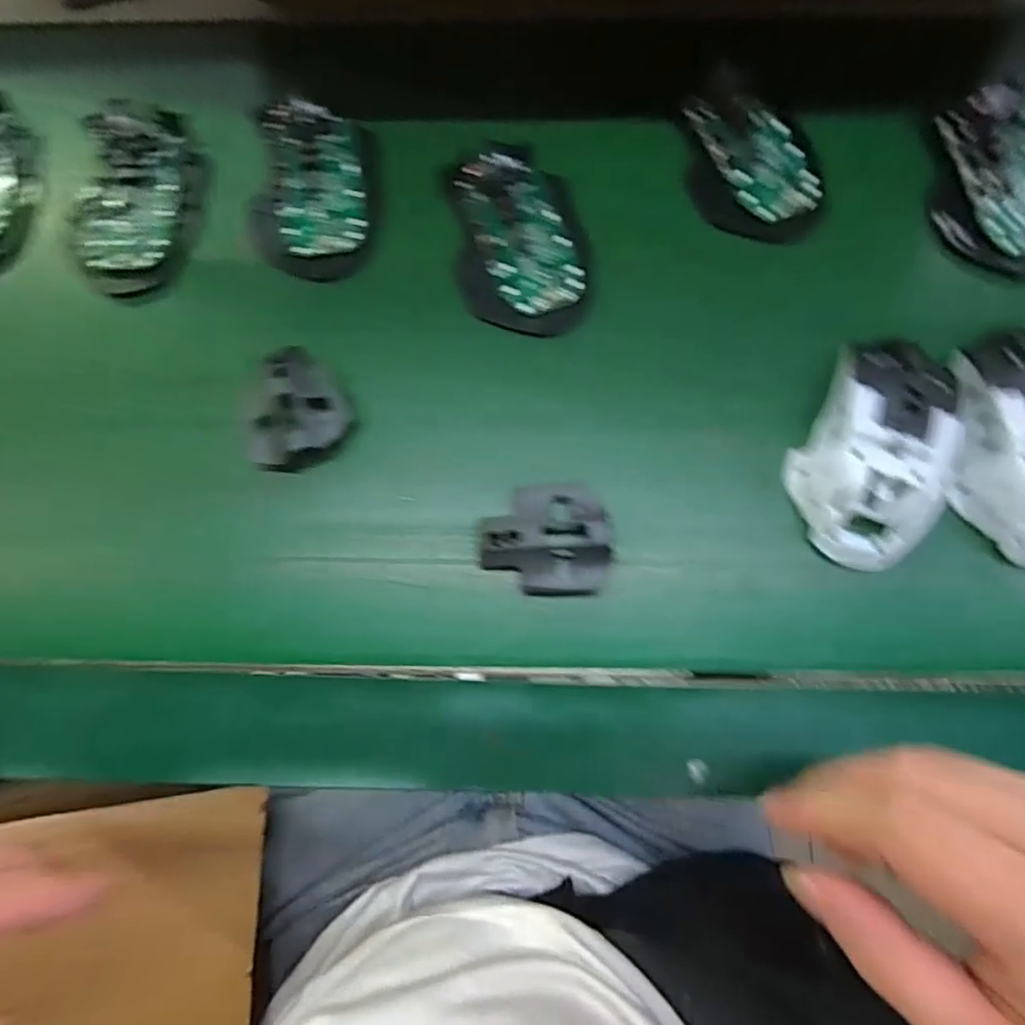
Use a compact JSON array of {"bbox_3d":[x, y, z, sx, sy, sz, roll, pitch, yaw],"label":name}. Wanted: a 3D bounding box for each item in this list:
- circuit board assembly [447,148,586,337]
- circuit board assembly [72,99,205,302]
[{"bbox_3d":[0.004,-0.153,0.332,0.068,0.024,0.104,-8,84,-1],"label":"circuit board assembly"},{"bbox_3d":[-0.215,-0.182,0.343,0.067,0.020,0.112,8,78,3],"label":"circuit board assembly"}]

